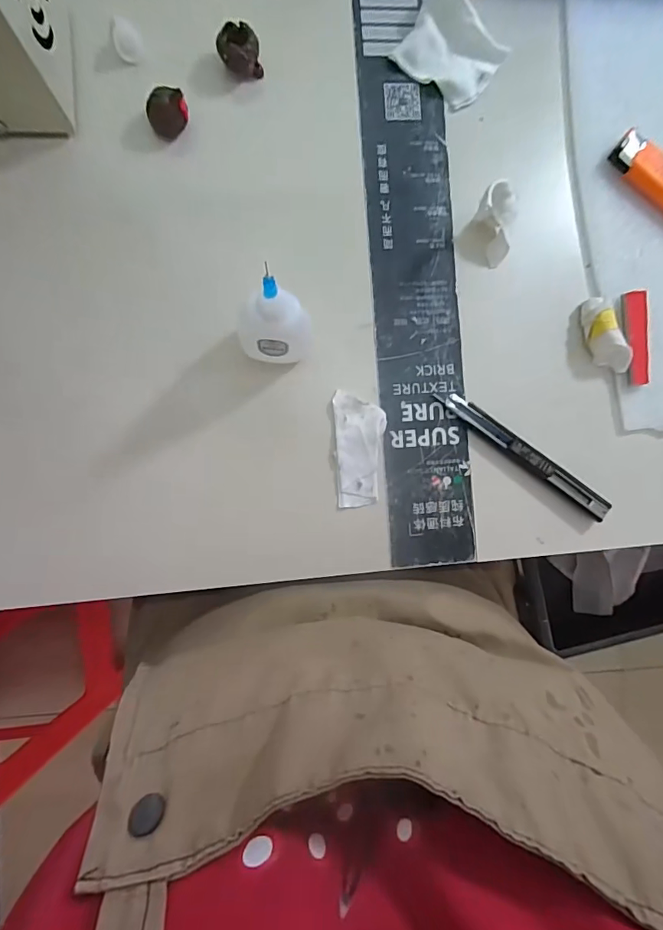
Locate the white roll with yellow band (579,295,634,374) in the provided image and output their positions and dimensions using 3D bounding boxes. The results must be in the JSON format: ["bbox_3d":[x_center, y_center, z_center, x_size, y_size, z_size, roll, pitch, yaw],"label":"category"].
[{"bbox_3d":[0.188,-0.088,0.311,0.019,0.018,0.053,-25,92,-5],"label":"white roll with yellow band"}]

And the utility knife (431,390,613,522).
[{"bbox_3d":[0.132,-0.008,0.313,0.138,0.010,0.014,37,87,-4],"label":"utility knife"}]

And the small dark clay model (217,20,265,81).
[{"bbox_3d":[-0.059,-0.263,0.292,0.025,0.025,0.024,-17,91,-5],"label":"small dark clay model"}]

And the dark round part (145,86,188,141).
[{"bbox_3d":[-0.103,-0.220,0.288,0.025,0.023,0.020,-20,91,-5],"label":"dark round part"}]

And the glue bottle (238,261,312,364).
[{"bbox_3d":[-0.030,-0.079,0.257,0.042,0.102,0.026,-5,90,-5],"label":"glue bottle"}]

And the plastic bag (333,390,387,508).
[{"bbox_3d":[0.019,-0.010,0.304,0.032,0.010,0.075,-2,90,-5],"label":"plastic bag"}]

